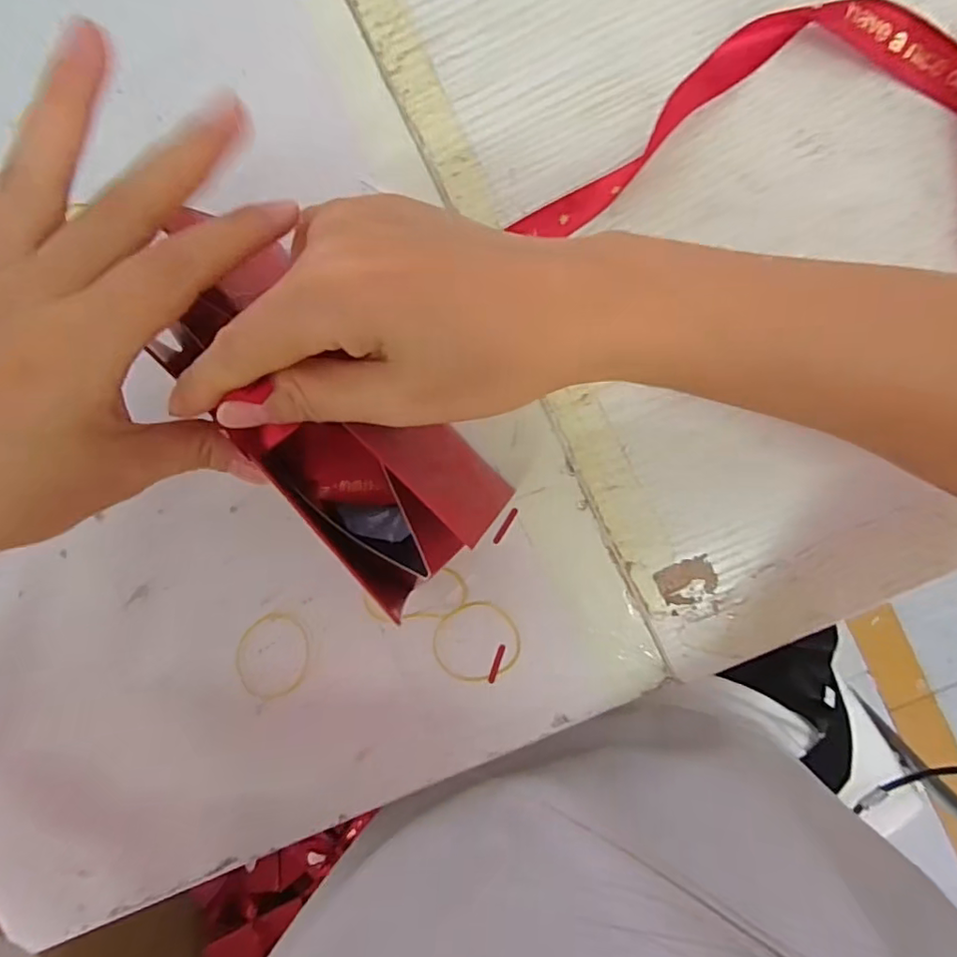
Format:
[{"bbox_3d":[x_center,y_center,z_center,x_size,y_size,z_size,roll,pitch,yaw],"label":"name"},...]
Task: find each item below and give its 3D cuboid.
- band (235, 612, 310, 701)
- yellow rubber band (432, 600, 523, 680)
[{"bbox_3d":[-0.101,0.087,0.280,0.040,0.004,0.040,0,94,5],"label":"band"},{"bbox_3d":[-0.001,0.078,0.268,0.041,0.004,0.039,0,94,5],"label":"yellow rubber band"}]

